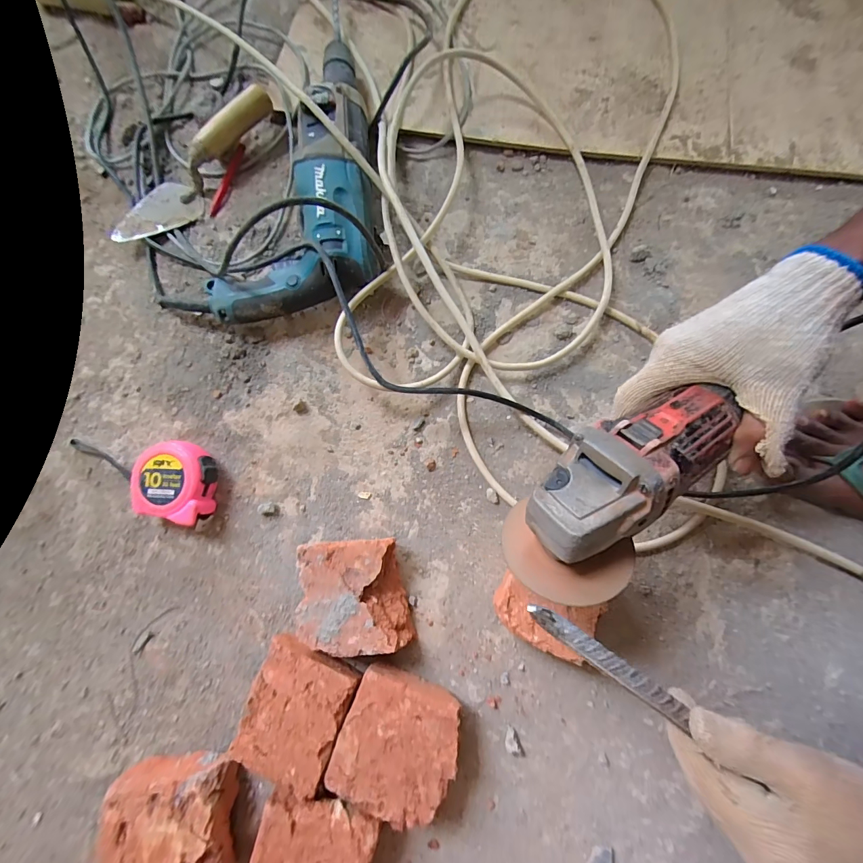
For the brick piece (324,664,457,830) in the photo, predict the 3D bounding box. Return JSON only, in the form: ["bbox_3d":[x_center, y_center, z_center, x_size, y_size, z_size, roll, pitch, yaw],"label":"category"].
[{"bbox_3d":[-0.030,0.293,0.384,0.105,0.053,0.109,21,79,8],"label":"brick piece"}]

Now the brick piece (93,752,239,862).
[{"bbox_3d":[-0.242,0.375,0.377,0.110,0.059,0.107,-5,75,1],"label":"brick piece"}]

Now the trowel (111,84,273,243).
[{"bbox_3d":[-0.316,-0.348,0.537,0.271,0.054,0.066,-42,77,8],"label":"trowel"}]

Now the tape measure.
[{"bbox_3d":[-0.287,0.056,0.456,0.093,0.042,0.087,14,76,6],"label":"tape measure"}]

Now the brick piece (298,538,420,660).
[{"bbox_3d":[-0.079,0.169,0.419,0.107,0.056,0.106,-5,75,1],"label":"brick piece"}]

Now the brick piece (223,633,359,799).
[{"bbox_3d":[-0.129,0.270,0.397,0.092,0.058,0.105,20,77,7],"label":"brick piece"}]

